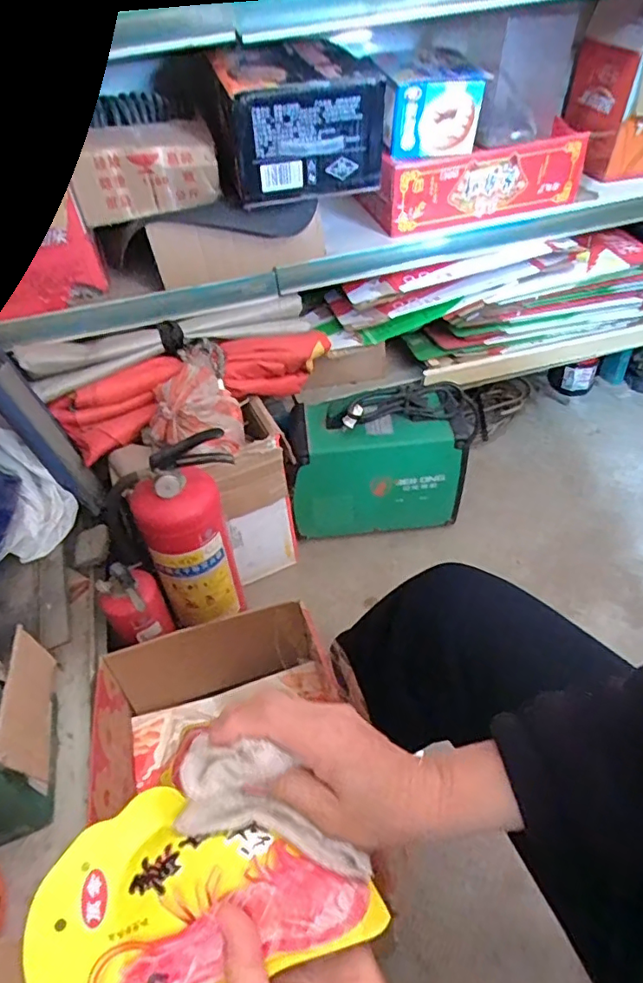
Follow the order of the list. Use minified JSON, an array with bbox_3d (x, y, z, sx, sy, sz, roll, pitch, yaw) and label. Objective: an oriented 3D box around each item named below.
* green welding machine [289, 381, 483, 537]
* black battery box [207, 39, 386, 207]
[{"bbox_3d":[0.119,-0.080,1.148,0.364,0.307,0.192,-7,44,0],"label":"green welding machine"},{"bbox_3d":[-0.043,-0.601,0.900,0.270,0.175,0.198,-10,44,-4],"label":"black battery box"}]

